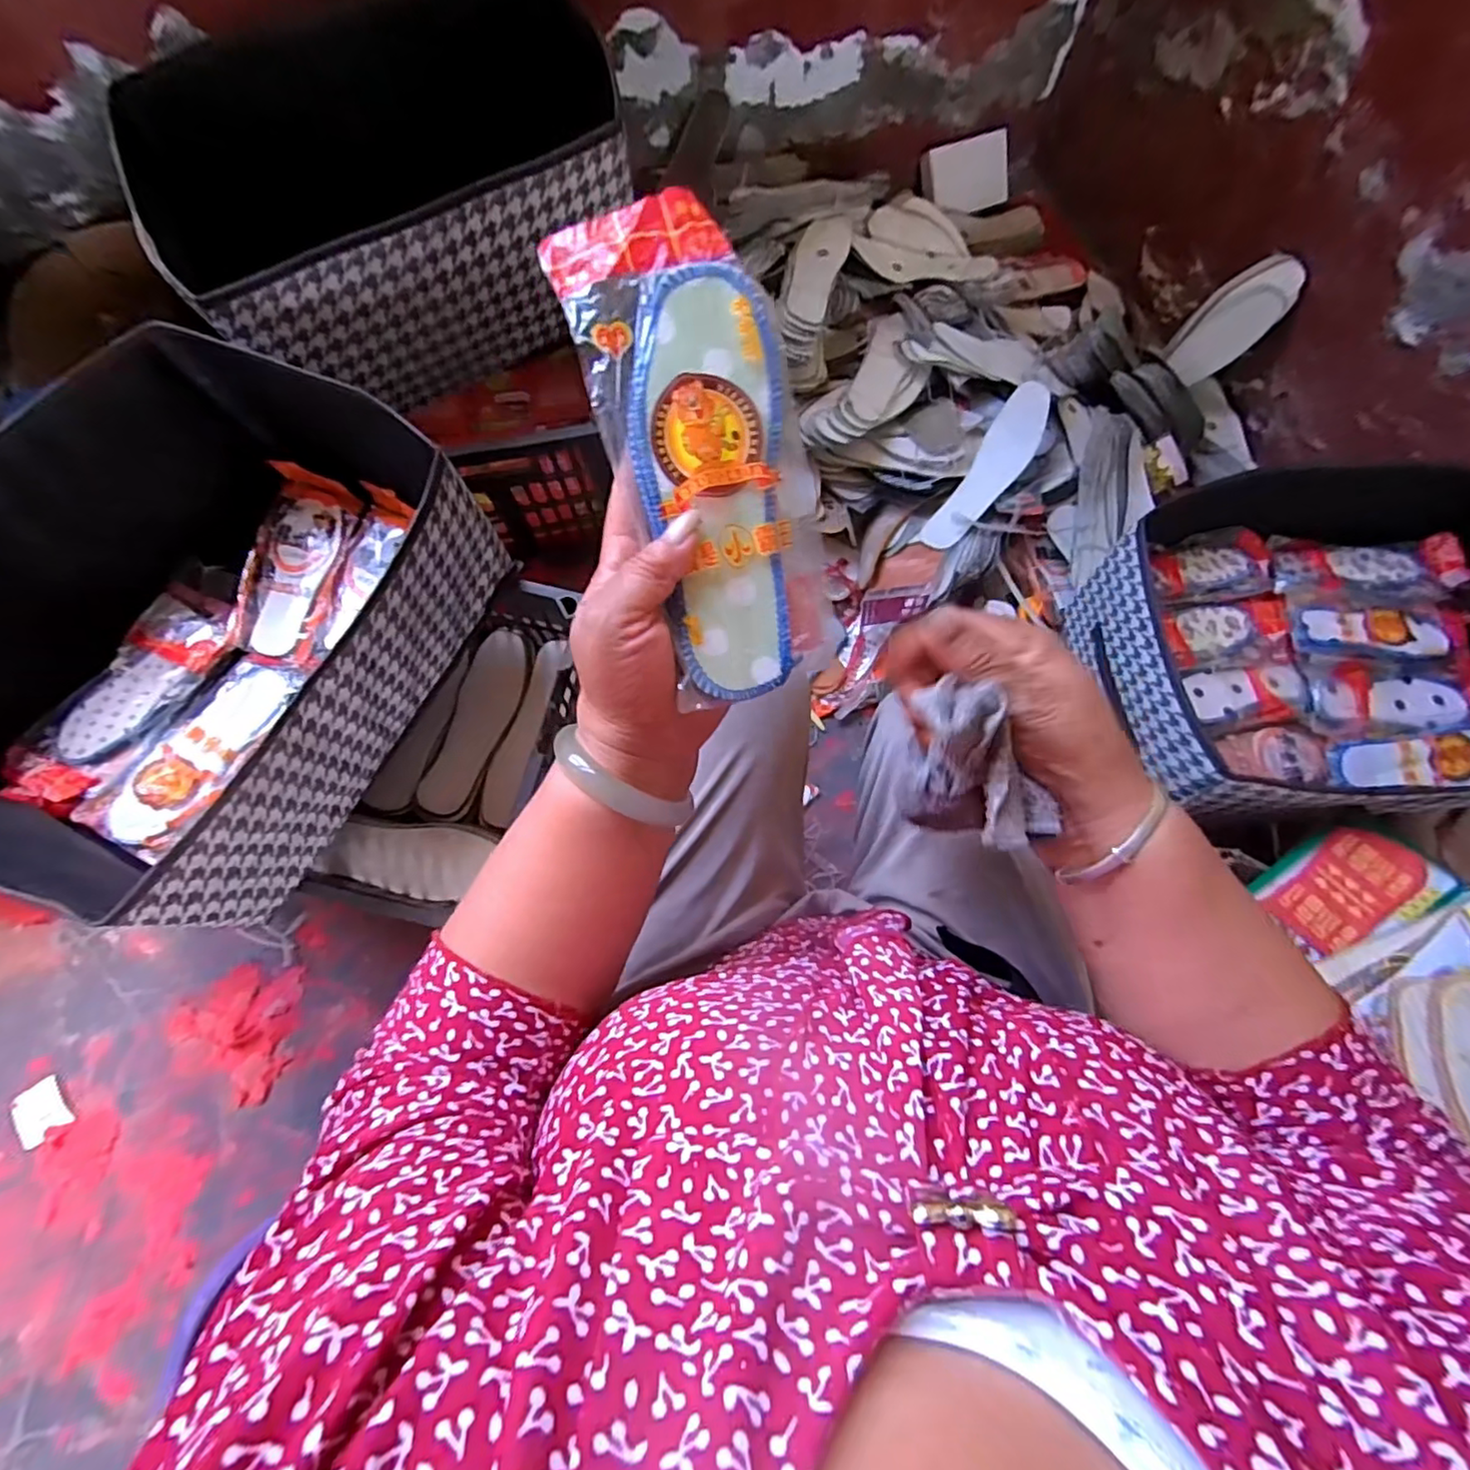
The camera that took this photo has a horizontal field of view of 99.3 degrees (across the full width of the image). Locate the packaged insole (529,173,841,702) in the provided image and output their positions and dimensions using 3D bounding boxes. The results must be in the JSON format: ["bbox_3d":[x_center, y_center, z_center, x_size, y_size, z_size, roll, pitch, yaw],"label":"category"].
[{"bbox_3d":[-0.010,-0.120,0.275,0.077,0.022,0.202,-19,102,-3],"label":"packaged insole"}]

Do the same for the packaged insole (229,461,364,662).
[{"bbox_3d":[-0.447,-0.173,0.630,0.089,0.026,0.190,14,79,4],"label":"packaged insole"}]

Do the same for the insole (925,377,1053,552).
[{"bbox_3d":[0.330,-0.342,0.814,0.064,0.037,0.219,35,105,8],"label":"insole"}]

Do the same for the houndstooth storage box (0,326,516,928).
[{"bbox_3d":[-0.439,-0.087,0.526,0.337,0.189,0.407,26,80,6],"label":"houndstooth storage box"}]

